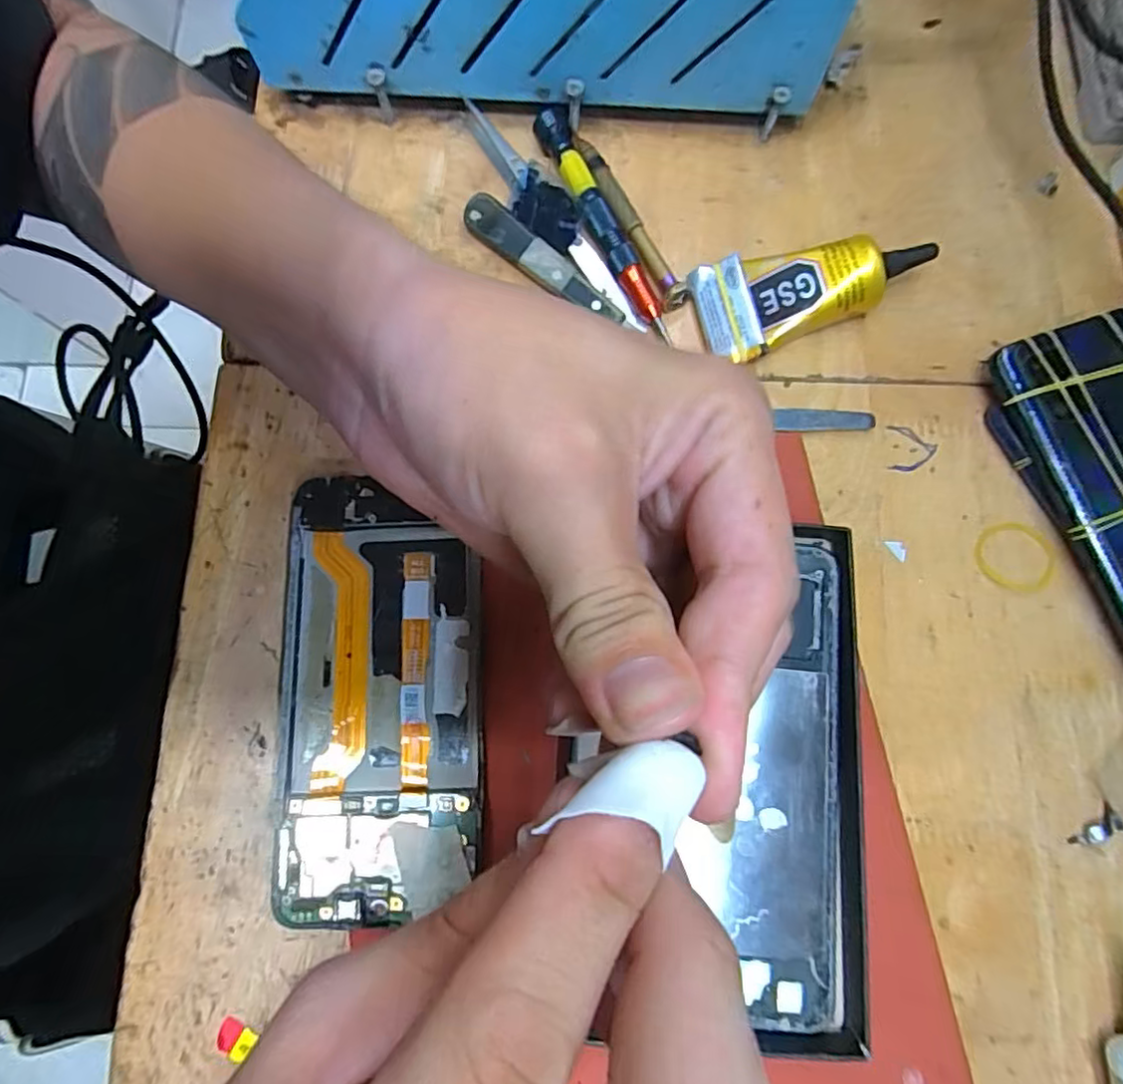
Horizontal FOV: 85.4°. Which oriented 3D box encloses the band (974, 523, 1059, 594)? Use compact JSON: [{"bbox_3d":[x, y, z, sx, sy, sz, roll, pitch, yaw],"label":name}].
[{"bbox_3d":[0.180,0.006,0.239,0.031,0.004,0.027,17,80,4],"label":"band"}]

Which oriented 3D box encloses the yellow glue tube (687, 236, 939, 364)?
[{"bbox_3d":[0.103,-0.102,0.252,0.091,0.024,0.038,-10,79,13],"label":"yellow glue tube"}]

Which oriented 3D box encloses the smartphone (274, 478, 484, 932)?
[{"bbox_3d":[-0.065,0.054,0.228,0.071,0.015,0.153,-2,79,0],"label":"smartphone"}]

